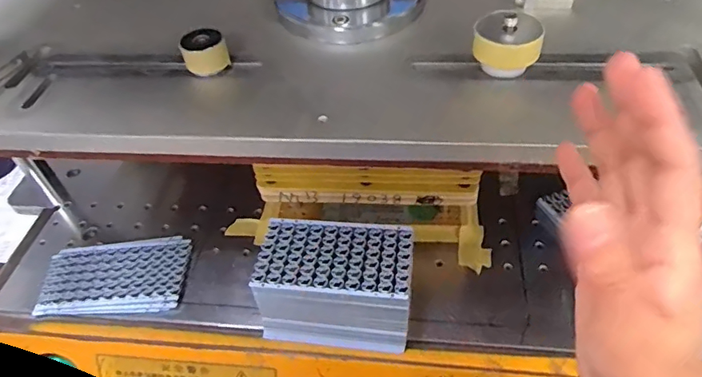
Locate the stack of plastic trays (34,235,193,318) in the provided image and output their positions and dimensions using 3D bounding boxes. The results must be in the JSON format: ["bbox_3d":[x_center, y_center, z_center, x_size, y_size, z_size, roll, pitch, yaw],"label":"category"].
[{"bbox_3d":[-0.214,0.079,0.456,0.125,0.007,0.074,-5,47,1],"label":"stack of plastic trays"}]

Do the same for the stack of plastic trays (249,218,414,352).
[{"bbox_3d":[-0.011,0.077,0.398,0.114,0.069,0.072,3,48,8],"label":"stack of plastic trays"}]

